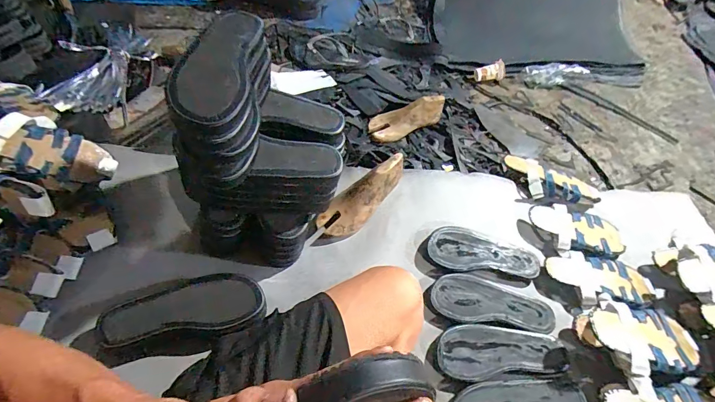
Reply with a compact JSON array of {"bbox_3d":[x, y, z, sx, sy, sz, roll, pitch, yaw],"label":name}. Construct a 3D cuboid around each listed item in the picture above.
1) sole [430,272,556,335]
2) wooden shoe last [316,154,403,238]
[{"bbox_3d":[0.259,0.194,0.700,0.235,0.032,0.091,8,54,1],"label":"sole"},{"bbox_3d":[0.016,-0.010,0.774,0.236,0.090,0.071,-42,65,-10],"label":"wooden shoe last"}]

